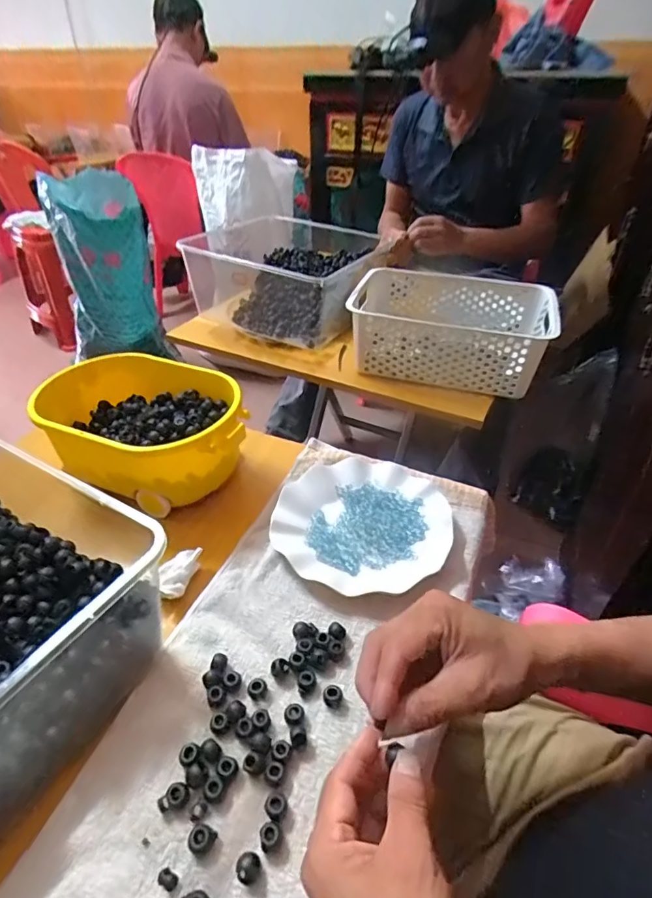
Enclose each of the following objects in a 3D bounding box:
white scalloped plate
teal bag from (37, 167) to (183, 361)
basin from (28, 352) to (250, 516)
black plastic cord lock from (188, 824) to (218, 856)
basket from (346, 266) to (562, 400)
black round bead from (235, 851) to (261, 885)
[{"bbox_3d":[0.038,0.076,0.518,0.187,0.023,0.172,0,39,0],"label":"white scalloped plate"},{"bbox_3d":[-0.694,-0.534,1.527,0.286,0.532,0.266,-19,42,-22],"label":"teal bag"},{"bbox_3d":[-0.212,-0.019,0.574,0.252,0.104,0.166,17,42,20],"label":"basin"},{"bbox_3d":[-0.080,0.251,0.312,0.015,0.009,0.016,0,39,0],"label":"black plastic cord lock"},{"bbox_3d":[0.201,-0.197,0.797,0.301,0.106,0.210,10,40,12],"label":"basket"},{"bbox_3d":[-0.048,0.260,0.301,0.015,0.010,0.015,0,39,0],"label":"black round bead"}]

